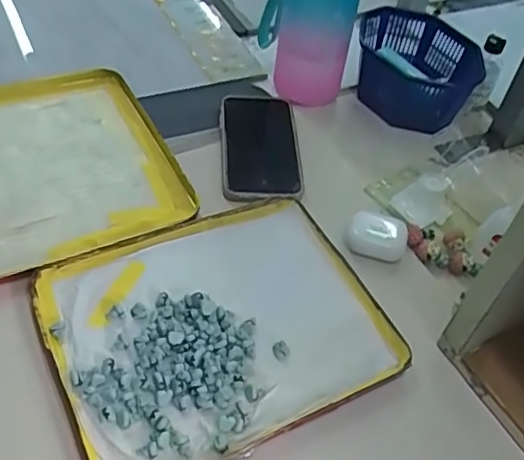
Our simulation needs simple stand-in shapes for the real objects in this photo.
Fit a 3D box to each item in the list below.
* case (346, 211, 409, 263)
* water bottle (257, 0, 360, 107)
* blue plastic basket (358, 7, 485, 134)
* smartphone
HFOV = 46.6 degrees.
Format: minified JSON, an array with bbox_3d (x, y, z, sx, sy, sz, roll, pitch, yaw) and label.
[{"bbox_3d":[0.104,0.006,0.552,0.054,0.027,0.045,11,50,5],"label":"case"},{"bbox_3d":[0.052,-0.245,0.652,0.097,0.221,0.069,6,50,0],"label":"water bottle"},{"bbox_3d":[0.178,-0.192,0.712,0.129,0.067,0.151,10,50,3],"label":"blue plastic basket"},{"bbox_3d":[-0.002,-0.088,0.619,0.078,0.011,0.164,1,47,-7],"label":"smartphone"}]

